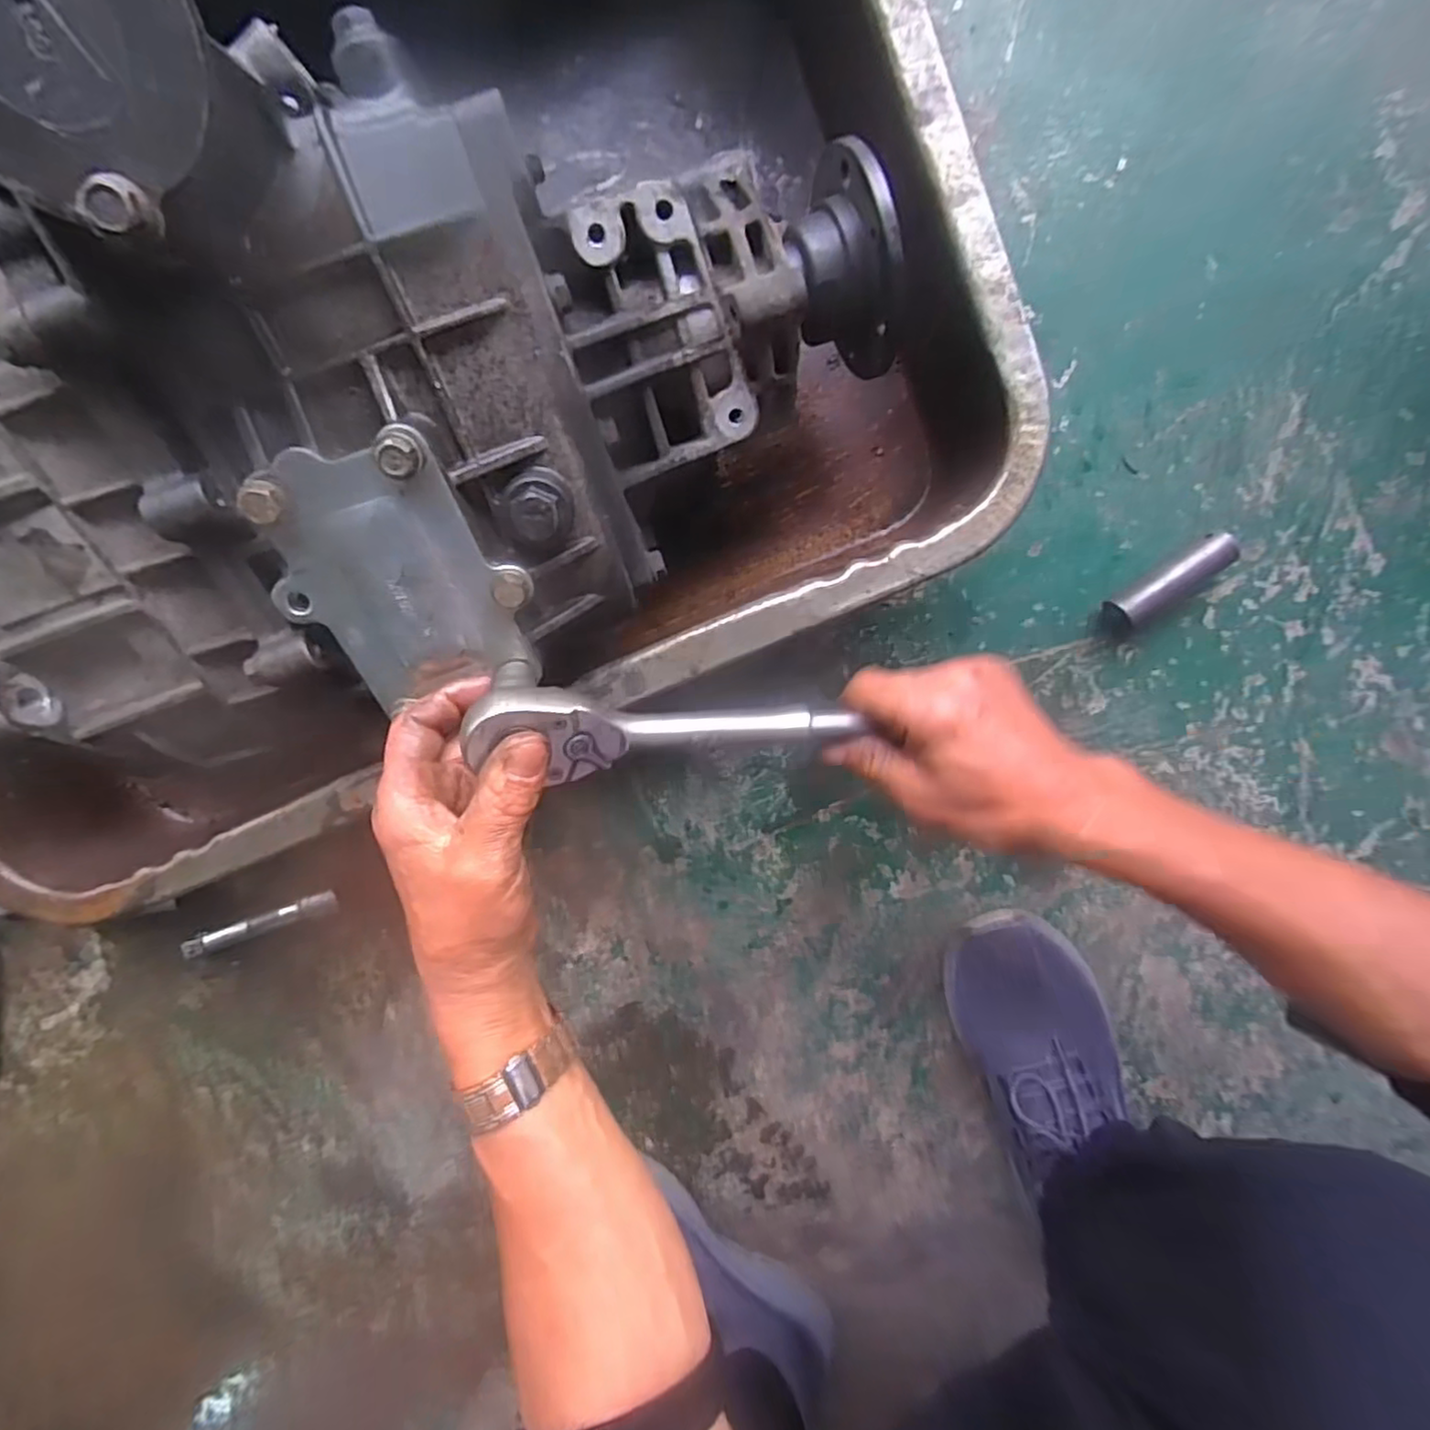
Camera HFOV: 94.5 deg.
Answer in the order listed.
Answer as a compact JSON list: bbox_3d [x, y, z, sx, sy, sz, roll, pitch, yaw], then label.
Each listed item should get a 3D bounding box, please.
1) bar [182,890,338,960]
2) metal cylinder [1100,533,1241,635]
[{"bbox_3d":[-0.321,0.148,0.470,0.119,0.014,0.016,-19,99,2],"label":"bar"},{"bbox_3d":[0.297,-0.083,0.430,0.084,0.020,0.027,-37,98,17],"label":"metal cylinder"}]

